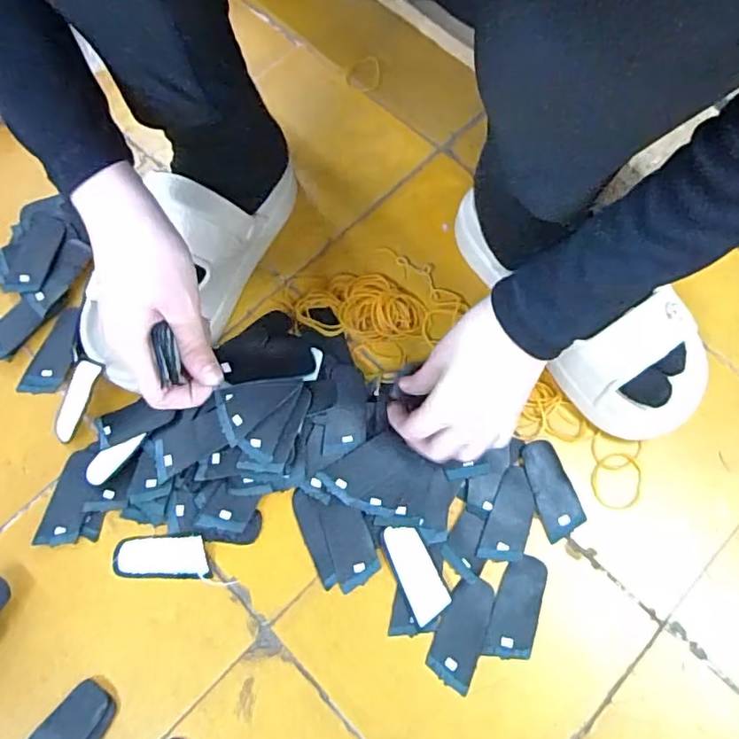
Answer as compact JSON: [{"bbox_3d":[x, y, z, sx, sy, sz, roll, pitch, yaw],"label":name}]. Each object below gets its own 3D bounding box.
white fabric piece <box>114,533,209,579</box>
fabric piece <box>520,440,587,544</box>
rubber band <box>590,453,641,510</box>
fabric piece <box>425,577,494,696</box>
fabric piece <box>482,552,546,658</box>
[{"bbox_3d":[-0.158,0.141,0.438,0.074,0.004,0.031,1,71,2],"label":"white fabric piece"},{"bbox_3d":[0.141,0.092,0.451,0.033,0.004,0.073,-17,71,-4],"label":"fabric piece"},{"bbox_3d":[0.193,0.087,0.453,0.039,0.004,0.044,5,71,4],"label":"rubber band"},{"bbox_3d":[0.066,0.188,0.414,0.032,0.004,0.072,21,73,9],"label":"fabric piece"},{"bbox_3d":[0.106,0.172,0.418,0.032,0.004,0.071,17,72,7],"label":"fabric piece"}]

